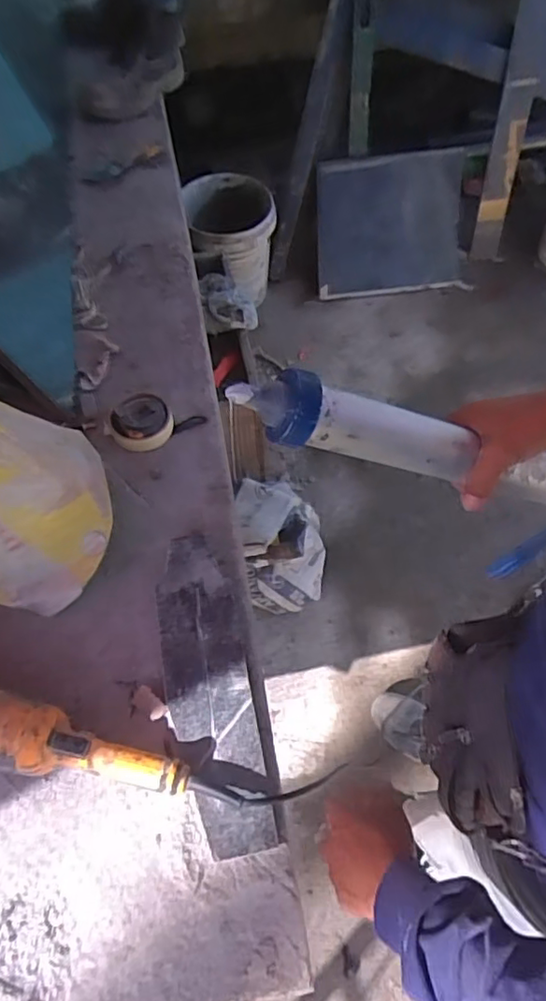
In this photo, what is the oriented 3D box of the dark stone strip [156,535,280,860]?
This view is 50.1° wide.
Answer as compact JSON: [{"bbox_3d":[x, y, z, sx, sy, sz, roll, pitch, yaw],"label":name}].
[{"bbox_3d":[-0.065,0.185,0.606,0.084,0.028,0.314,-12,62,-6],"label":"dark stone strip"}]

